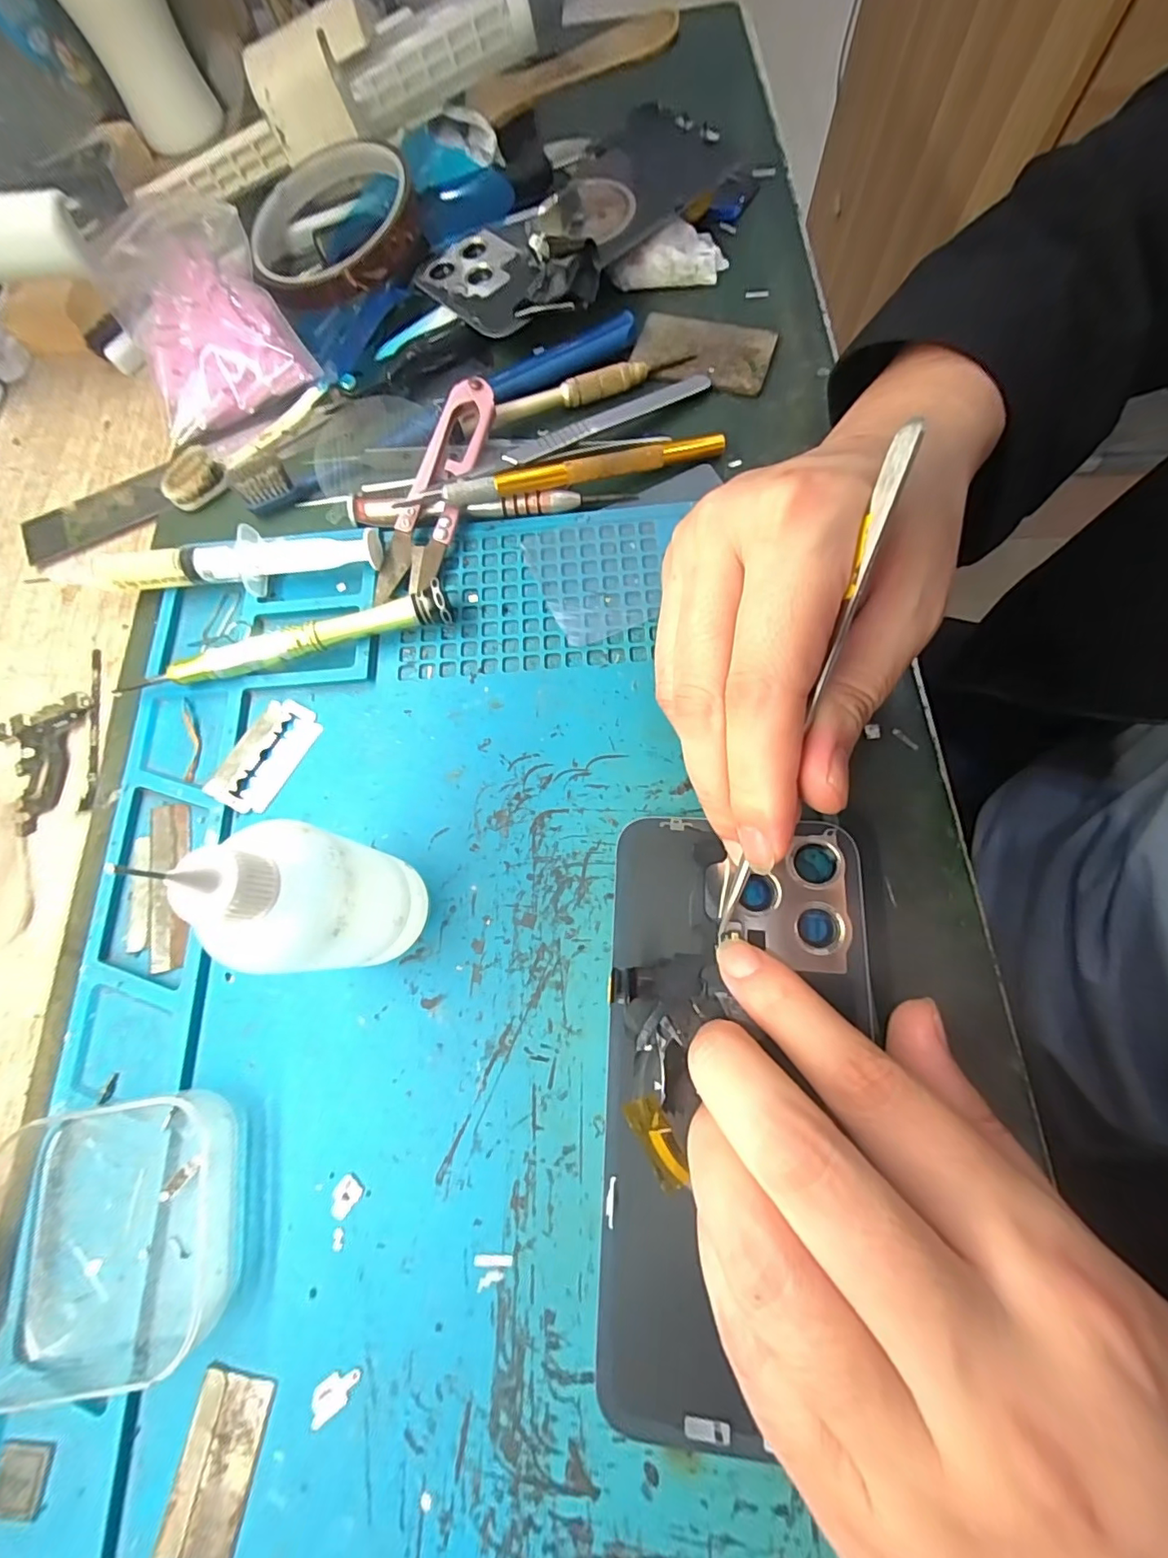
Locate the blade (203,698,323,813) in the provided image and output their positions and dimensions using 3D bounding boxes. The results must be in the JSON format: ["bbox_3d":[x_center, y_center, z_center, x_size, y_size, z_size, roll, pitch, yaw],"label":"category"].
[{"bbox_3d":[-0.114,-0.009,0.195,0.022,0.004,0.042,29,73,-1],"label":"blade"}]

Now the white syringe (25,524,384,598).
[{"bbox_3d":[-0.143,-0.084,0.211,0.127,0.015,0.019,-3,73,3],"label":"white syringe"}]

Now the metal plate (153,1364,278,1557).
[{"bbox_3d":[-0.093,0.175,0.136,0.019,0.004,0.038,8,73,6],"label":"metal plate"}]

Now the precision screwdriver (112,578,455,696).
[{"bbox_3d":[-0.108,-0.049,0.200,0.121,0.015,0.009,-16,72,-1],"label":"precision screwdriver"}]

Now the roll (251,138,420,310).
[{"bbox_3d":[-0.120,-0.264,0.253,0.081,0.020,0.087,0,74,2],"label":"roll"}]

